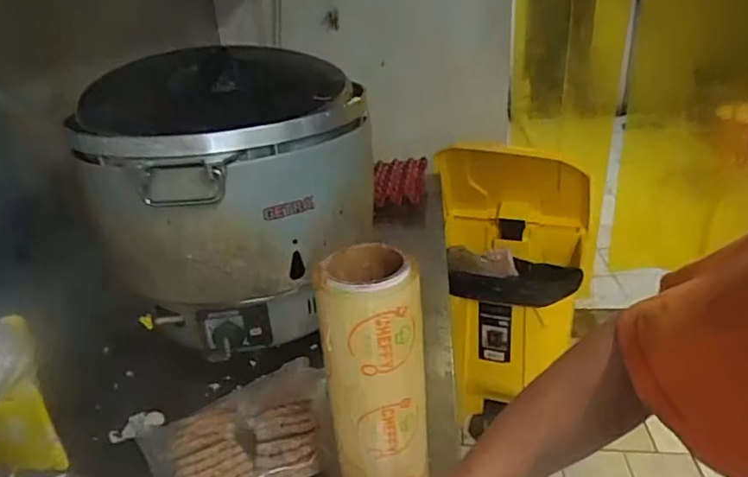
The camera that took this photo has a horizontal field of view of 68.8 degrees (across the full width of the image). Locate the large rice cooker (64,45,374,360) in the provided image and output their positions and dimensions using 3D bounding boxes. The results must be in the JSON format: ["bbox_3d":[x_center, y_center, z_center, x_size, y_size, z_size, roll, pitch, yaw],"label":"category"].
[{"bbox_3d":[-0.208,-0.067,0.866,0.393,0.393,0.354,-2,25,3],"label":"large rice cooker"}]

